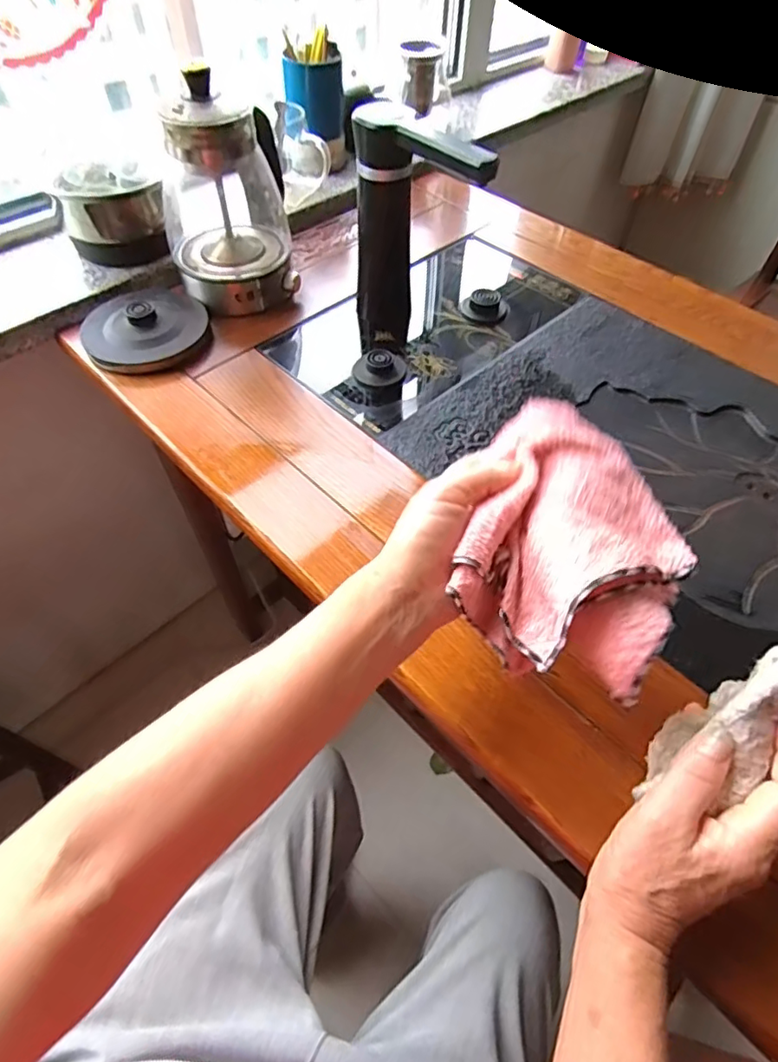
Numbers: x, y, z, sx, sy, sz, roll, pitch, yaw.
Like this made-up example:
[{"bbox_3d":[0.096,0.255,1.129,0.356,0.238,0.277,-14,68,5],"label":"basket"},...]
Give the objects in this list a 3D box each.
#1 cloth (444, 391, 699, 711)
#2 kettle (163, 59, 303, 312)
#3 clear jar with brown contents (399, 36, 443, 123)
[{"bbox_3d":[0.113,0.005,0.336,0.120,0.054,0.157,15,56,10],"label":"cloth"},{"bbox_3d":[-0.182,-0.363,0.611,0.132,0.196,0.132,-10,56,-8],"label":"kettle"},{"bbox_3d":[0.052,-0.717,0.874,0.055,0.088,0.059,1,54,-1],"label":"clear jar with brown contents"}]

